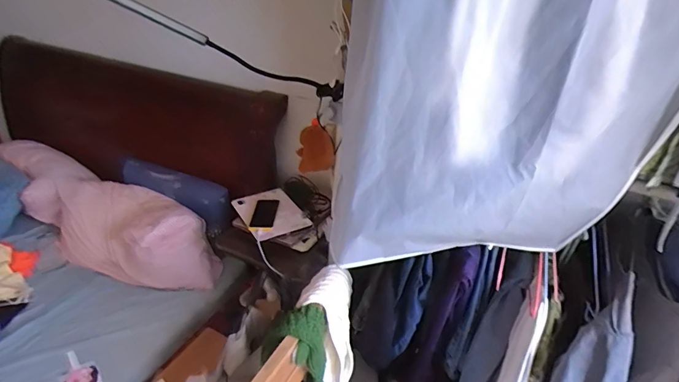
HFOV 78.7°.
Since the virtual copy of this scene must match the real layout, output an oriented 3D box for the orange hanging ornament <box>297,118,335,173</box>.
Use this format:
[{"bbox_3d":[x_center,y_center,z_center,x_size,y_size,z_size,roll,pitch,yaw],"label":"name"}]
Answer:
[{"bbox_3d":[-0.062,-0.113,1.092,0.092,0.139,0.033,10,31,10],"label":"orange hanging ornament"}]

